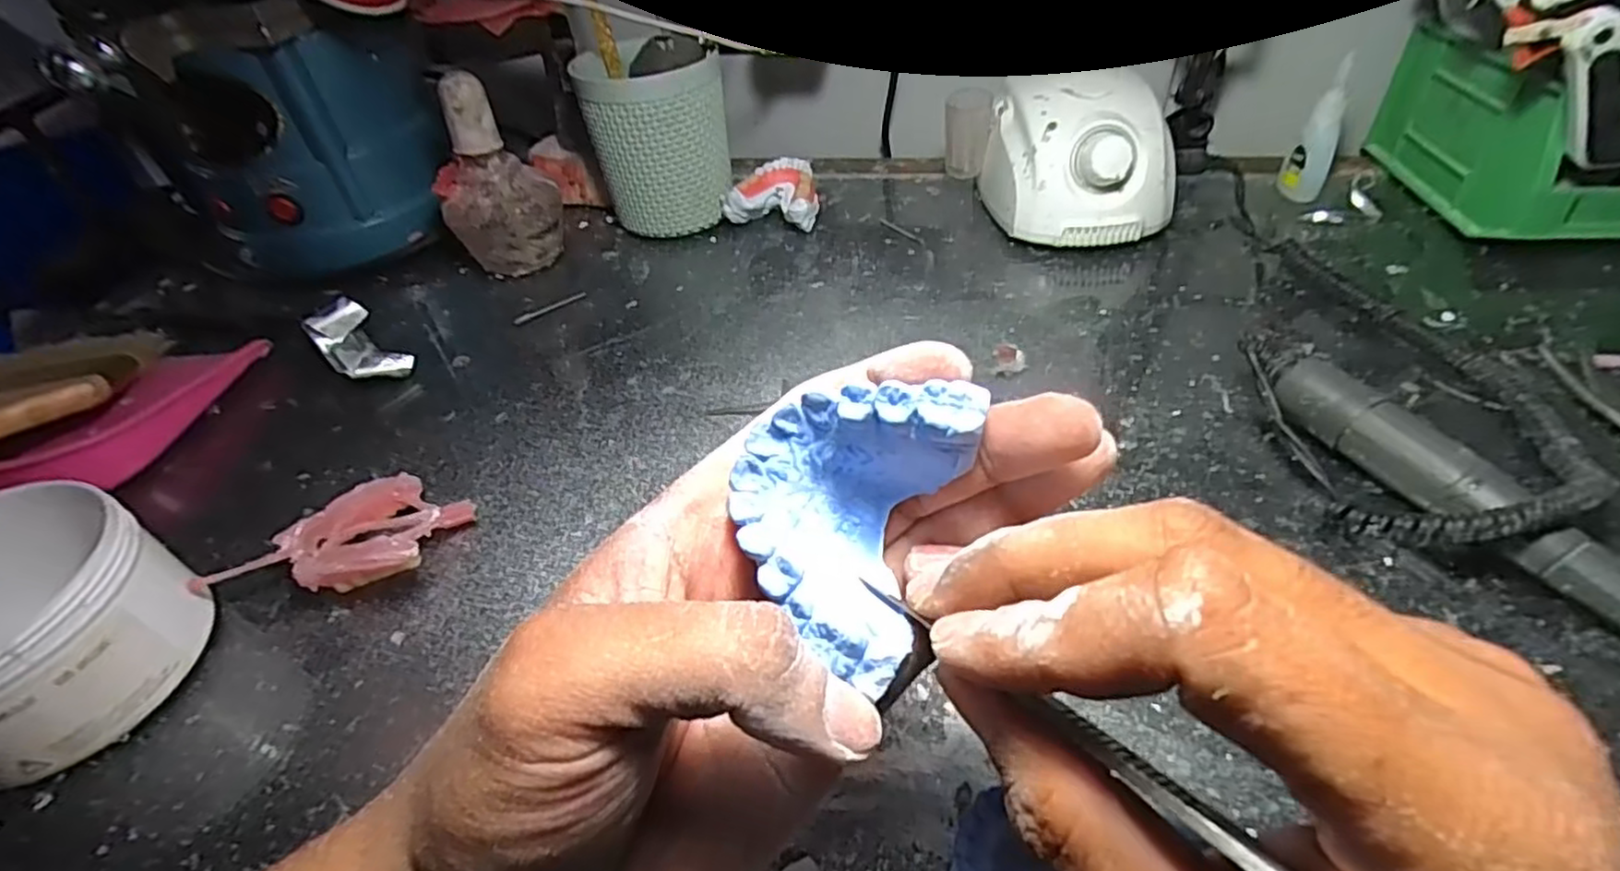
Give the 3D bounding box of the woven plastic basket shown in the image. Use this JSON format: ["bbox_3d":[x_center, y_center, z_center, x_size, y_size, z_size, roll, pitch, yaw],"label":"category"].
[{"bbox_3d":[-0.101,-0.199,0.482,0.085,0.111,0.078,-13,44,-7],"label":"woven plastic basket"}]

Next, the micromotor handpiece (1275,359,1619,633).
[{"bbox_3d":[0.250,0.026,0.263,0.020,0.030,0.161,-20,45,-14],"label":"micromotor handpiece"}]

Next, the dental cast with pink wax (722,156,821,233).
[{"bbox_3d":[-0.027,-0.167,0.496,0.064,0.035,0.054,-6,43,0],"label":"dental cast with pink wax"}]

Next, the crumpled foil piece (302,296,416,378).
[{"bbox_3d":[-0.258,-0.051,0.401,0.064,0.026,0.032,30,54,32],"label":"crumpled foil piece"}]

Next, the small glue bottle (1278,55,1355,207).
[{"bbox_3d":[0.325,-0.191,0.445,0.024,0.084,0.019,20,49,25],"label":"small glue bottle"}]

